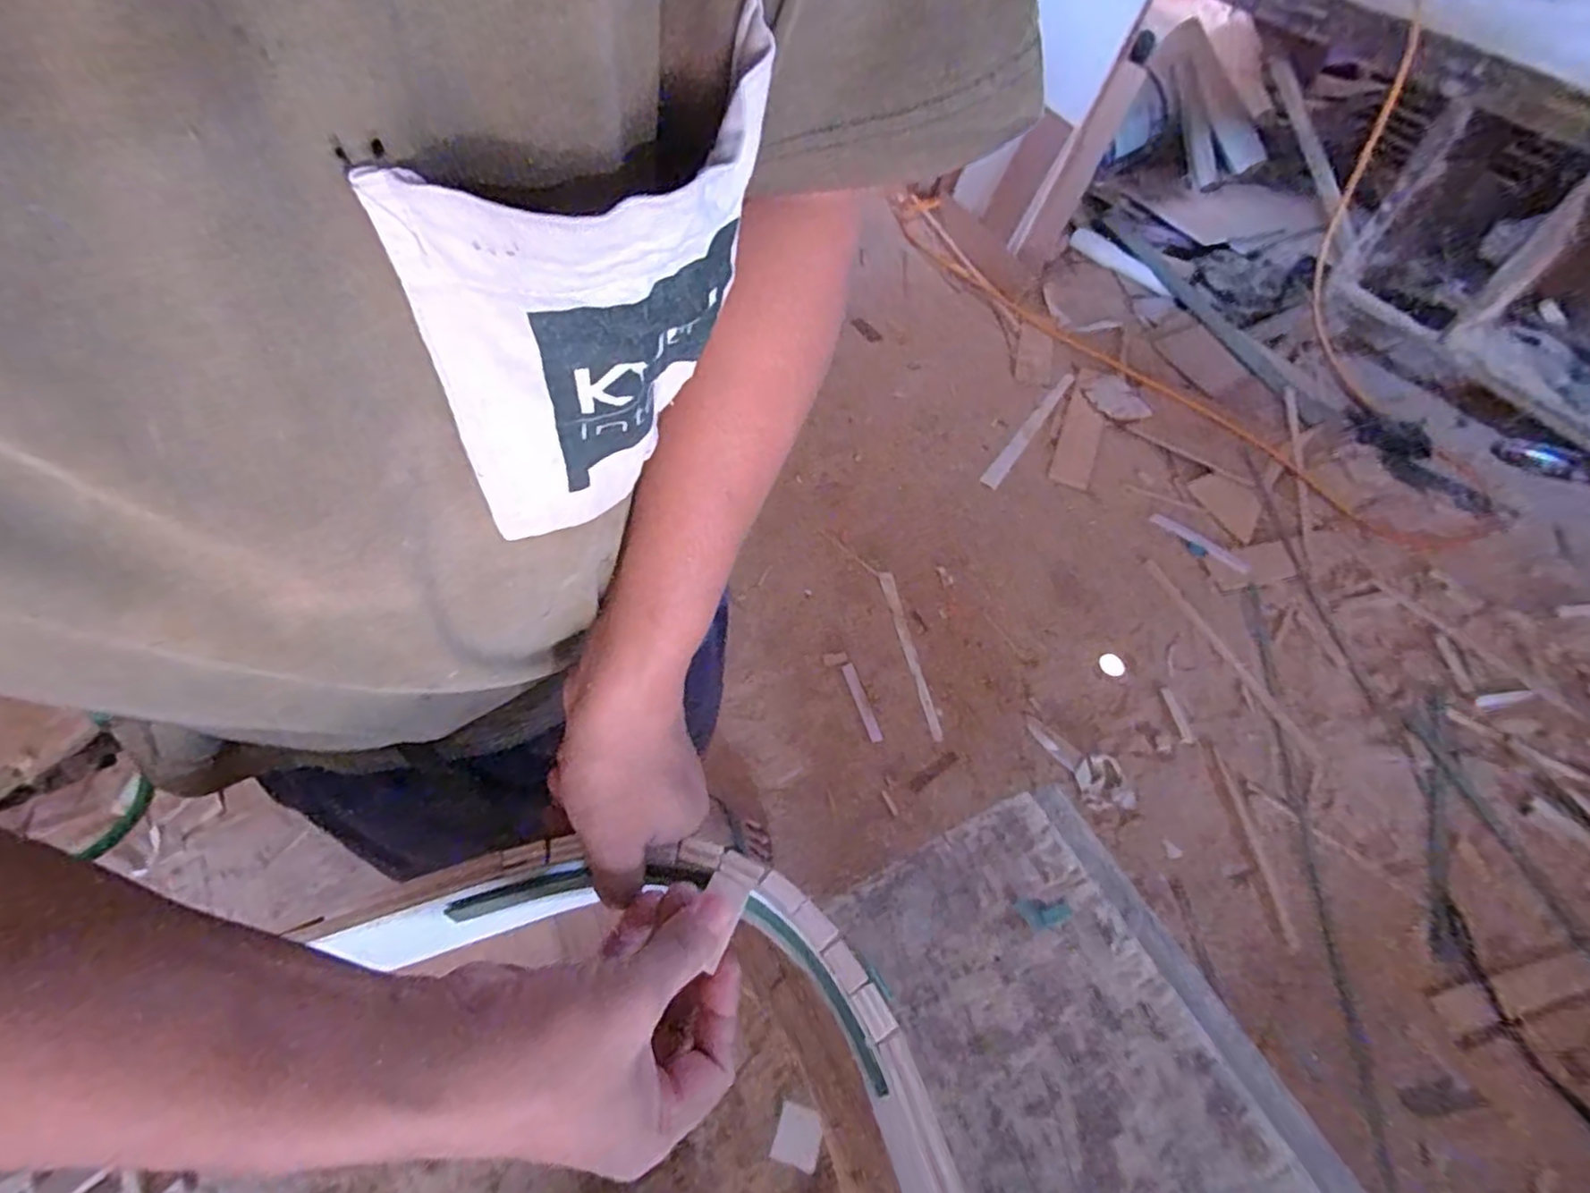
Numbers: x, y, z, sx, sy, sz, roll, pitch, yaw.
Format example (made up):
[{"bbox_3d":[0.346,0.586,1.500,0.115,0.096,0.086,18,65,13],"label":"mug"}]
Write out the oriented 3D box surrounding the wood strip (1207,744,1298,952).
[{"bbox_3d":[0.856,0.454,1.272,0.025,0.013,0.370,1,55,-3],"label":"wood strip"}]

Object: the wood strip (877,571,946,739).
[{"bbox_3d":[0.253,0.122,1.506,0.033,0.009,0.418,-6,60,-13],"label":"wood strip"}]

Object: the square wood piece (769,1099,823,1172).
[{"bbox_3d":[0.002,0.281,0.354,0.023,0.004,0.025,17,56,8],"label":"square wood piece"}]

